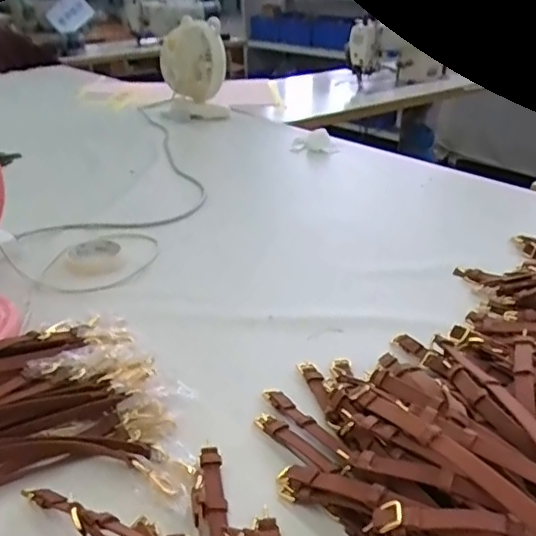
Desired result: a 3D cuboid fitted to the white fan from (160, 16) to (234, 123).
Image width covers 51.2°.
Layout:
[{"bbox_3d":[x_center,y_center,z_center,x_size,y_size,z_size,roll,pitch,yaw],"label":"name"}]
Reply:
[{"bbox_3d":[-0.215,-0.561,1.601,0.164,0.258,0.157,-11,31,-16],"label":"white fan"}]

